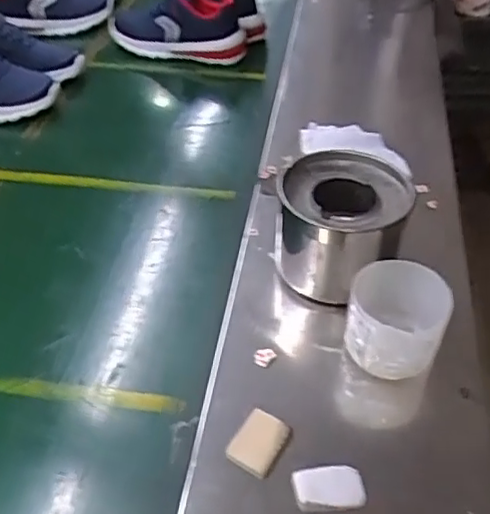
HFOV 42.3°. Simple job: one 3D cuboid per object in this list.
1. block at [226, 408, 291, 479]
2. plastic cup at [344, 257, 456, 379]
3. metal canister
[{"bbox_3d":[0.013,0.167,0.580,0.040,0.015,0.056,23,48,22],"label":"block"},{"bbox_3d":[0.151,0.063,0.631,0.096,0.080,0.091,10,44,10],"label":"plastic cup"},{"bbox_3d":[0.107,-0.034,0.722,0.142,0.114,0.134,0,44,-1],"label":"metal canister"}]

